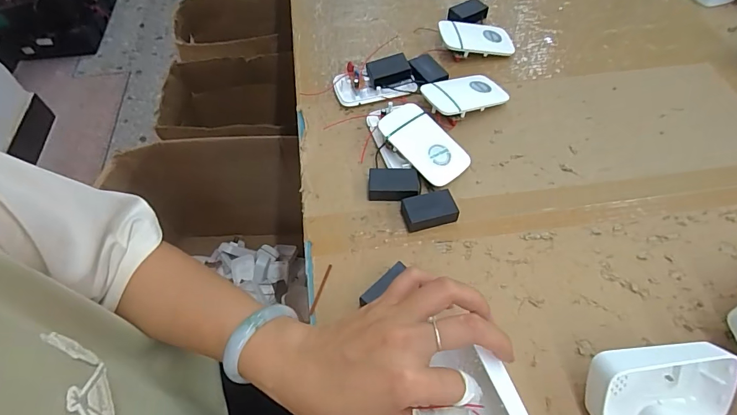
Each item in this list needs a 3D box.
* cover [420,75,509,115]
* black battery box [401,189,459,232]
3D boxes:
[{"bbox_3d":[0.110,-0.126,0.474,0.089,0.022,0.053,-20,58,-12],"label":"cover"},{"bbox_3d":[0.057,0.003,0.391,0.049,0.018,0.027,-14,57,-8],"label":"black battery box"}]

